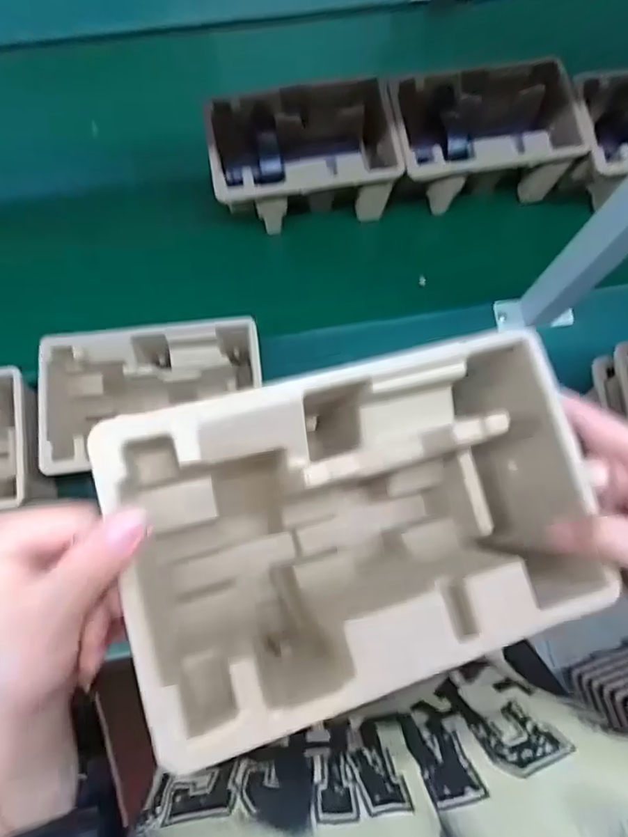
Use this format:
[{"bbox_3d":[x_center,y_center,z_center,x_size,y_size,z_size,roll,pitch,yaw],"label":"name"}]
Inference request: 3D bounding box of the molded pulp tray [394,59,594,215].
[{"bbox_3d":[0.209,-0.357,0.702,0.221,0.107,0.147,-9,78,-3],"label":"molded pulp tray"}]

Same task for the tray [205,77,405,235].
[{"bbox_3d":[-0.014,-0.326,0.692,0.220,0.096,0.133,-10,78,-4],"label":"tray"}]

